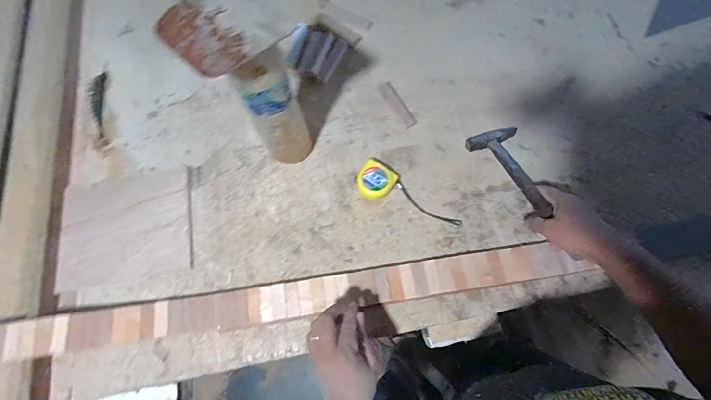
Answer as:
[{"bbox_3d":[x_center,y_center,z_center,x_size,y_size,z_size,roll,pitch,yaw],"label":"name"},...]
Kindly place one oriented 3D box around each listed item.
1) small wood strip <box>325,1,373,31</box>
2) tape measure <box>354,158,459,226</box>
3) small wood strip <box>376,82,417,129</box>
[{"bbox_3d":[-0.016,-0.421,0.774,0.123,0.010,0.025,34,77,10],"label":"small wood strip"},{"bbox_3d":[0.093,0.001,0.627,0.204,0.035,0.082,38,78,11],"label":"tape measure"},{"bbox_3d":[0.086,-0.200,0.703,0.032,0.004,0.114,-32,76,-8],"label":"small wood strip"}]

